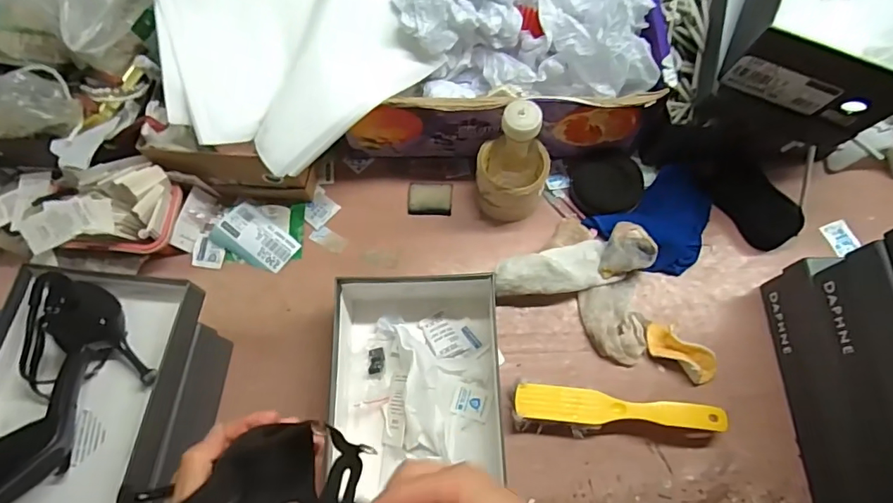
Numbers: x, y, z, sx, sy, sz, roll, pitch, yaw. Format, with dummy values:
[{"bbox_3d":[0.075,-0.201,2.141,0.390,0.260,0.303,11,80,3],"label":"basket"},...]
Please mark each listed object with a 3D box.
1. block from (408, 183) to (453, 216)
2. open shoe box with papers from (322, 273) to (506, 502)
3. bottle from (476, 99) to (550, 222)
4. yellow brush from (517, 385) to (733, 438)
[{"bbox_3d":[-0.022,-0.072,0.685,0.059,0.013,0.046,2,69,1],"label":"block"},{"bbox_3d":[-0.032,0.178,0.547,0.186,0.083,0.295,-1,69,0],"label":"open shoe box with papers"},{"bbox_3d":[0.081,-0.105,0.592,0.089,0.177,0.071,6,69,3],"label":"bottle"},{"bbox_3d":[0.186,0.183,0.559,0.219,0.055,0.048,6,69,3],"label":"yellow brush"}]

